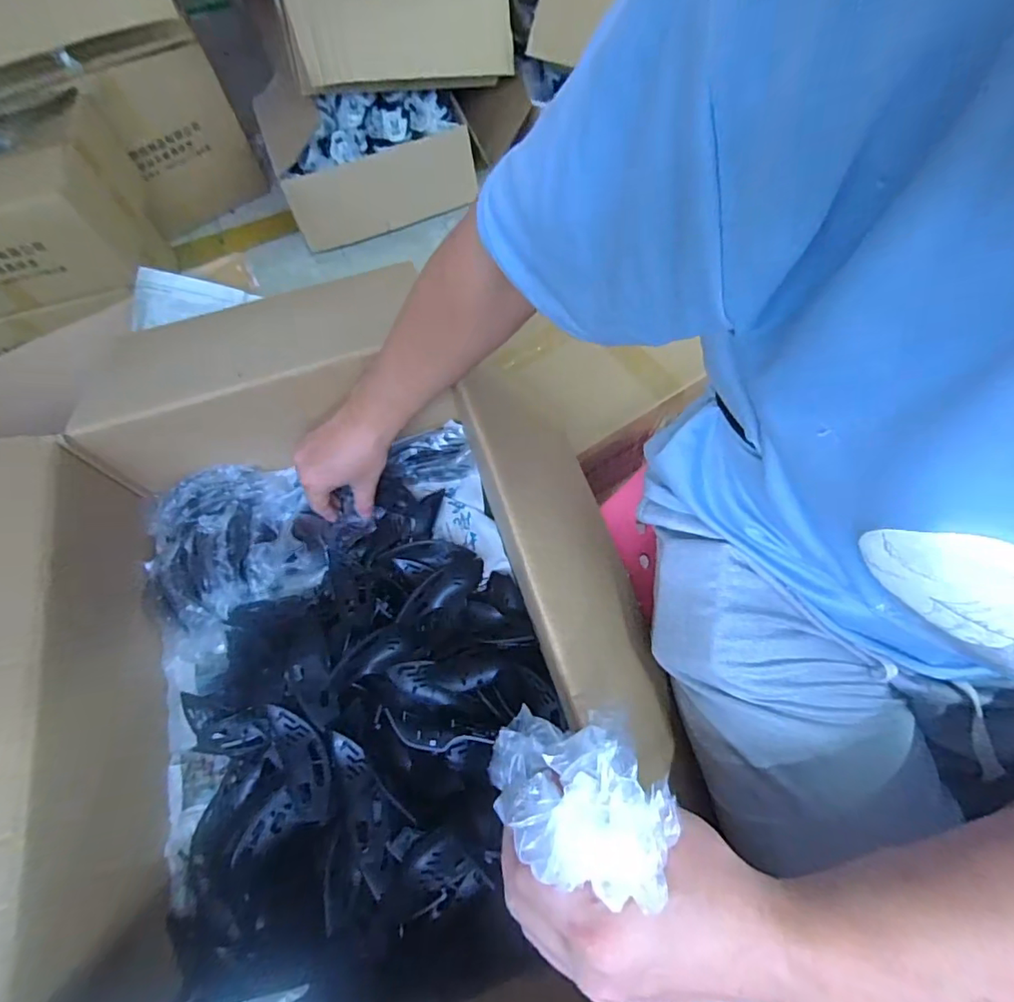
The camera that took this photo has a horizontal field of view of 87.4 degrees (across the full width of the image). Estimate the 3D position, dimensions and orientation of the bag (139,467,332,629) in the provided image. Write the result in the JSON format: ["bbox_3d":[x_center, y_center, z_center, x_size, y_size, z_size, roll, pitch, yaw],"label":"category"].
[{"bbox_3d":[-0.285,0.035,0.546,0.168,0.055,0.160,-24,67,-8],"label":"bag"}]

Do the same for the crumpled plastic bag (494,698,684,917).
[{"bbox_3d":[0.034,0.148,0.277,0.087,0.086,0.074,8,66,6],"label":"crumpled plastic bag"}]

